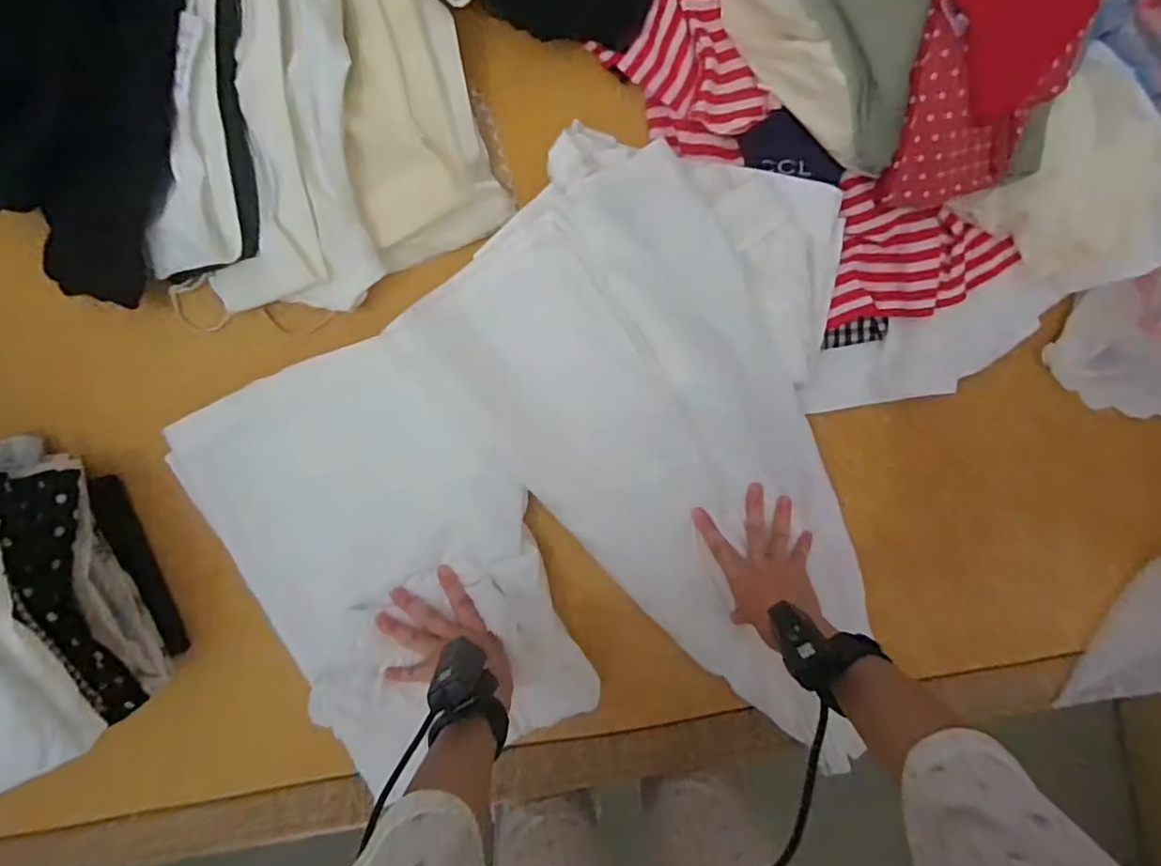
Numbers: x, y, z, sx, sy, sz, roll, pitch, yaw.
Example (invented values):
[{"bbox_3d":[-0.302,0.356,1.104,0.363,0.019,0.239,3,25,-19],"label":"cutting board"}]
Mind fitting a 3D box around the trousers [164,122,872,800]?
[{"bbox_3d":[-0.036,0.054,0.566,0.579,0.084,0.544,-11,99,-2],"label":"trousers"}]

